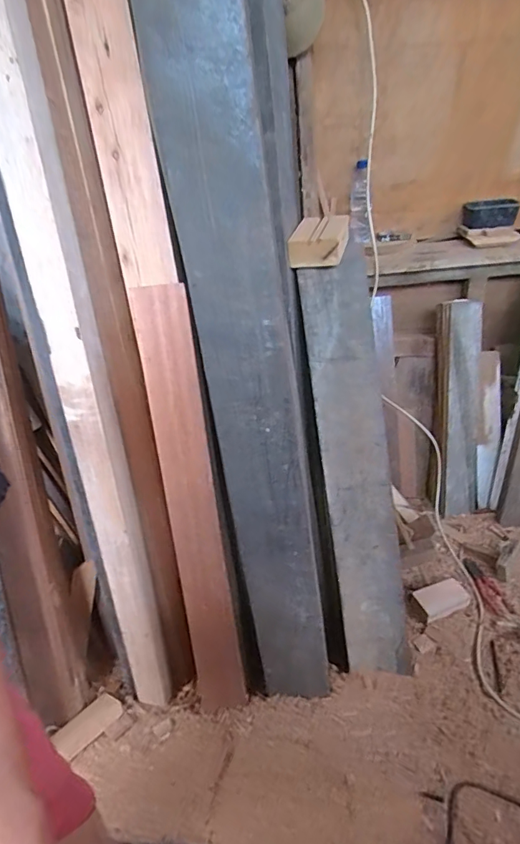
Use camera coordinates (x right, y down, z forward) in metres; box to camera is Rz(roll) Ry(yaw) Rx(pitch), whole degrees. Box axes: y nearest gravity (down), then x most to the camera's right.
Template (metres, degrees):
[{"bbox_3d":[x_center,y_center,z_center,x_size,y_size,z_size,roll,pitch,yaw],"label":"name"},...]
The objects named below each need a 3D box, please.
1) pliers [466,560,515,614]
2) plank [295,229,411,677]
[{"bbox_3d":[0.638,0.459,1.255,0.059,0.025,0.182,-7,35,1],"label":"pliers"},{"bbox_3d":[0.217,0.117,1.017,0.172,0.956,0.045,-7,8,0],"label":"plank"}]

